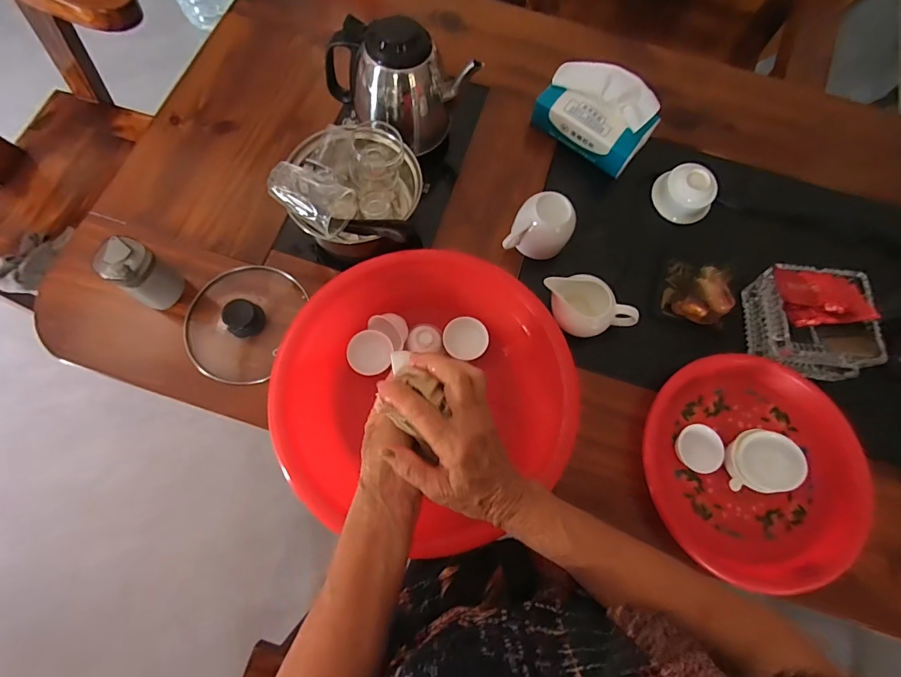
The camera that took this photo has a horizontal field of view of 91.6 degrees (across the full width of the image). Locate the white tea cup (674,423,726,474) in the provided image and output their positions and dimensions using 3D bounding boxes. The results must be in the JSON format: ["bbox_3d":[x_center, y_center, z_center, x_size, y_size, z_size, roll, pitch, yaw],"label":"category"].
[{"bbox_3d":[0.284,0.127,0.502,0.048,0.026,0.053,-22,74,-9],"label":"white tea cup"}]

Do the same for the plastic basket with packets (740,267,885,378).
[{"bbox_3d":[0.449,-0.021,0.553,0.123,0.074,0.130,5,72,-1],"label":"plastic basket with packets"}]

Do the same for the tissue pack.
[{"bbox_3d":[0.207,-0.318,0.618,0.157,0.091,0.082,35,74,9],"label":"tissue pack"}]

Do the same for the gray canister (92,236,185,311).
[{"bbox_3d":[-0.361,-0.073,0.516,0.050,0.086,0.051,1,72,-2],"label":"gray canister"}]

